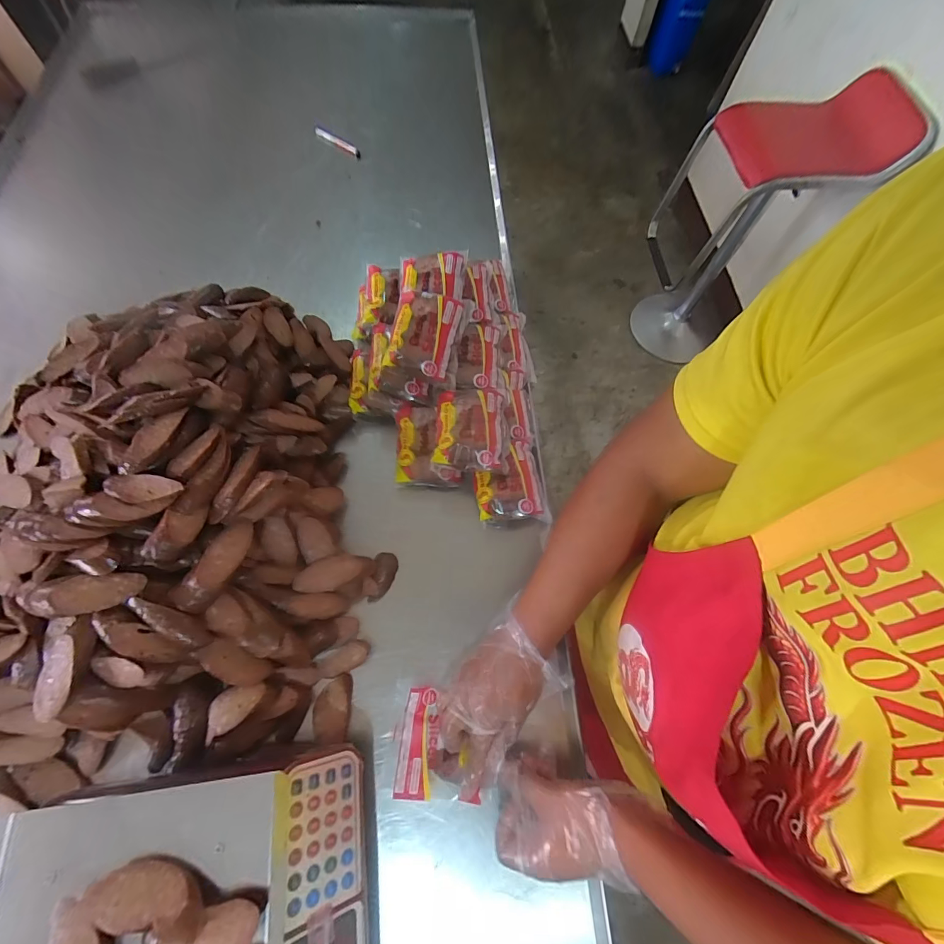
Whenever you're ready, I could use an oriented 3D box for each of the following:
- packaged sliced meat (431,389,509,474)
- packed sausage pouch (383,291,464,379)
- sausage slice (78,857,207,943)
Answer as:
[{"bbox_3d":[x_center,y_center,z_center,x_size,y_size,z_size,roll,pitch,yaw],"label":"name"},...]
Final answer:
[{"bbox_3d":[0.001,-0.067,0.611,0.112,0.032,0.130,4,68,-1],"label":"packaged sliced meat"},{"bbox_3d":[-0.072,-0.210,0.614,0.097,0.035,0.126,13,89,-10],"label":"packed sausage pouch"},{"bbox_3d":[-0.285,0.375,0.357,0.108,0.022,0.042,9,68,1],"label":"sausage slice"}]

